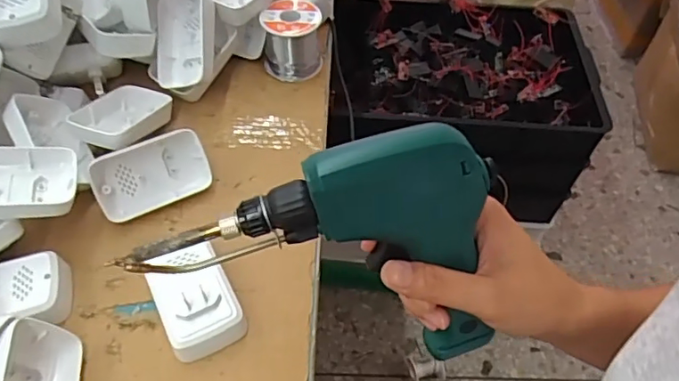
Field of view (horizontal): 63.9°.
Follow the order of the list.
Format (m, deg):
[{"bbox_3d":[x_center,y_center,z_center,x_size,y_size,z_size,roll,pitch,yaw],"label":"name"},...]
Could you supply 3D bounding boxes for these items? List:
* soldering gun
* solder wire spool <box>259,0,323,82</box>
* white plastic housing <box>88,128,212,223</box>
[{"bbox_3d":[-0.013,0.032,0.300,0.177,0.144,0.050,1,51,-2],"label":"soldering gun"},{"bbox_3d":[-0.051,-0.164,0.591,0.061,0.065,0.061,-2,52,-5],"label":"solder wire spool"},{"bbox_3d":[-0.164,-0.014,0.476,0.095,0.058,0.026,-26,26,-20],"label":"white plastic housing"}]

